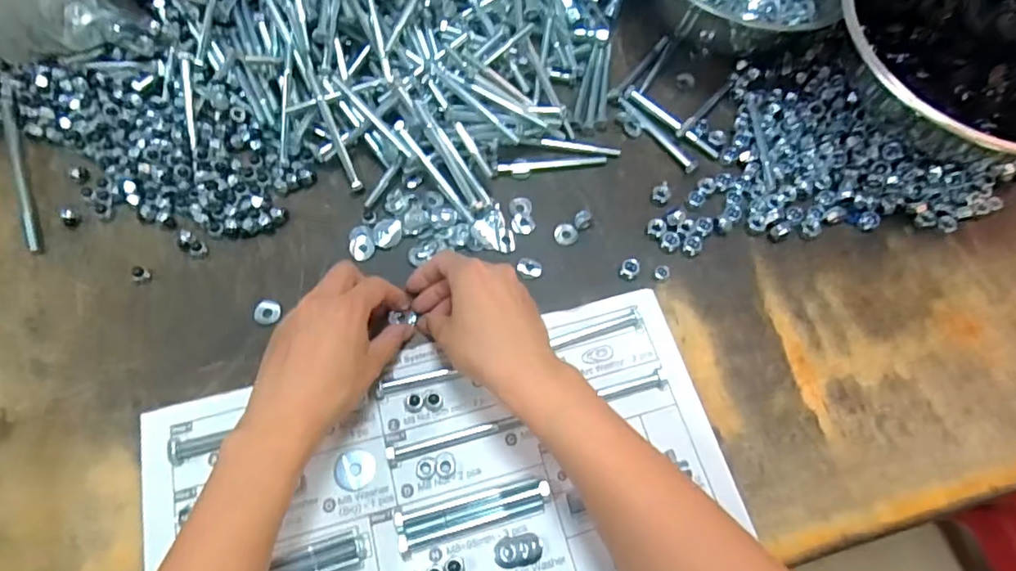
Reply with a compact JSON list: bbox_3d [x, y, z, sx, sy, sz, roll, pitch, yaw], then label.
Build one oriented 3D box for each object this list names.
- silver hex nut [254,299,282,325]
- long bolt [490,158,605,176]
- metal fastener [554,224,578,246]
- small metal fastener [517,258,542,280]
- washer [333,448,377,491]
[{"bbox_3d":[-0.190,0.021,0.460,0.021,0.004,0.020,29,68,11],"label":"silver hex nut"},{"bbox_3d":[0.037,-0.109,0.523,0.103,0.009,0.012,-9,66,-6],"label":"long bolt"},{"bbox_3d":[0.050,-0.043,0.498,0.020,0.007,0.018,6,65,0],"label":"metal fastener"},{"bbox_3d":[0.018,-0.014,0.485,0.020,0.007,0.017,23,67,8],"label":"small metal fastener"},{"bbox_3d":[-0.108,0.129,0.411,0.029,0.004,0.028,1,65,-2],"label":"washer"}]

